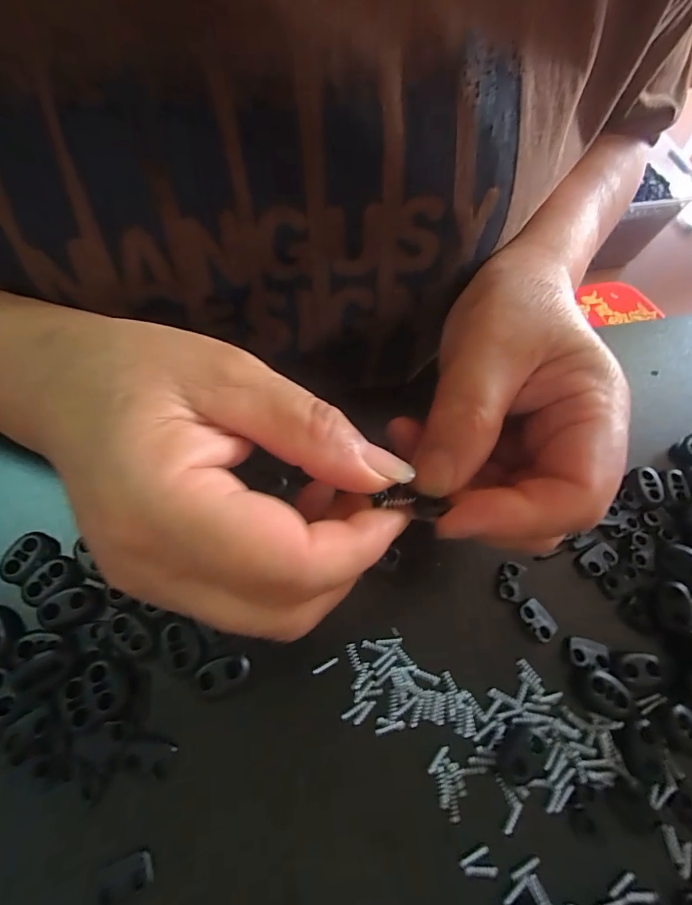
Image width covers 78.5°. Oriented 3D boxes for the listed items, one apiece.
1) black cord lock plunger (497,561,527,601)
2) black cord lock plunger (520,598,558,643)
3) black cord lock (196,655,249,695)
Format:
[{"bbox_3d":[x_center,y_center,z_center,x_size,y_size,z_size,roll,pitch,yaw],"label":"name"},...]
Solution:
[{"bbox_3d":[0.077,0.060,0.199,0.011,0.005,0.018,24,66,6],"label":"black cord lock plunger"},{"bbox_3d":[0.087,0.075,0.191,0.012,0.004,0.017,-30,72,-17],"label":"black cord lock plunger"},{"bbox_3d":[-0.049,0.089,0.171,0.021,0.005,0.011,-20,67,-12],"label":"black cord lock"}]

